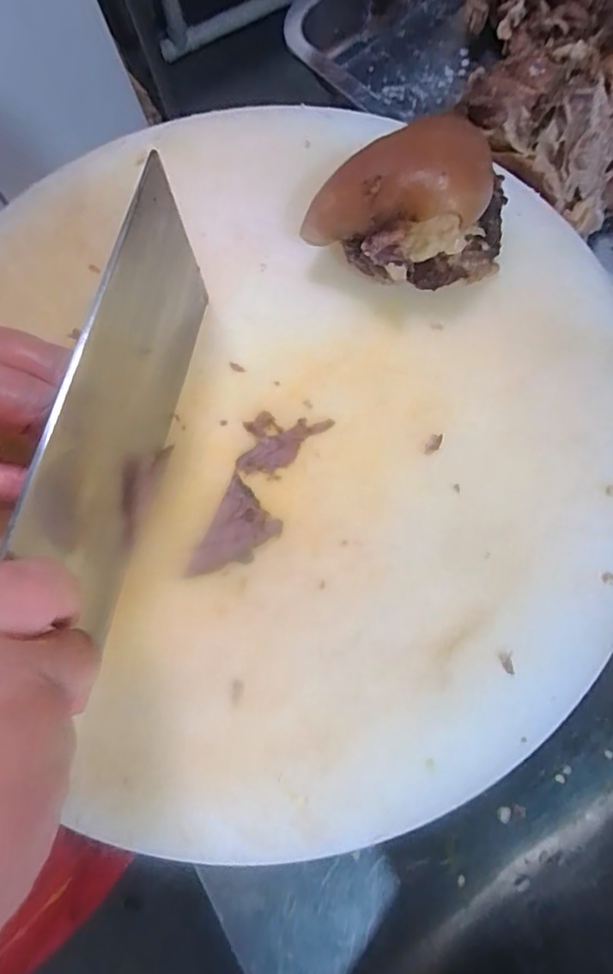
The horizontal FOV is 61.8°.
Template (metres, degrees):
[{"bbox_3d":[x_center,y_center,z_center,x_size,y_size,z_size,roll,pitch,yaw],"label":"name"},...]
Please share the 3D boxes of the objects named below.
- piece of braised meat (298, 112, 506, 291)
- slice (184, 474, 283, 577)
[{"bbox_3d":[0.047,-0.128,0.238,0.092,0.061,0.056,-17,73,0],"label":"piece of braised meat"},{"bbox_3d":[-0.030,0.022,0.228,0.030,0.004,0.047,21,77,12],"label":"slice"}]

